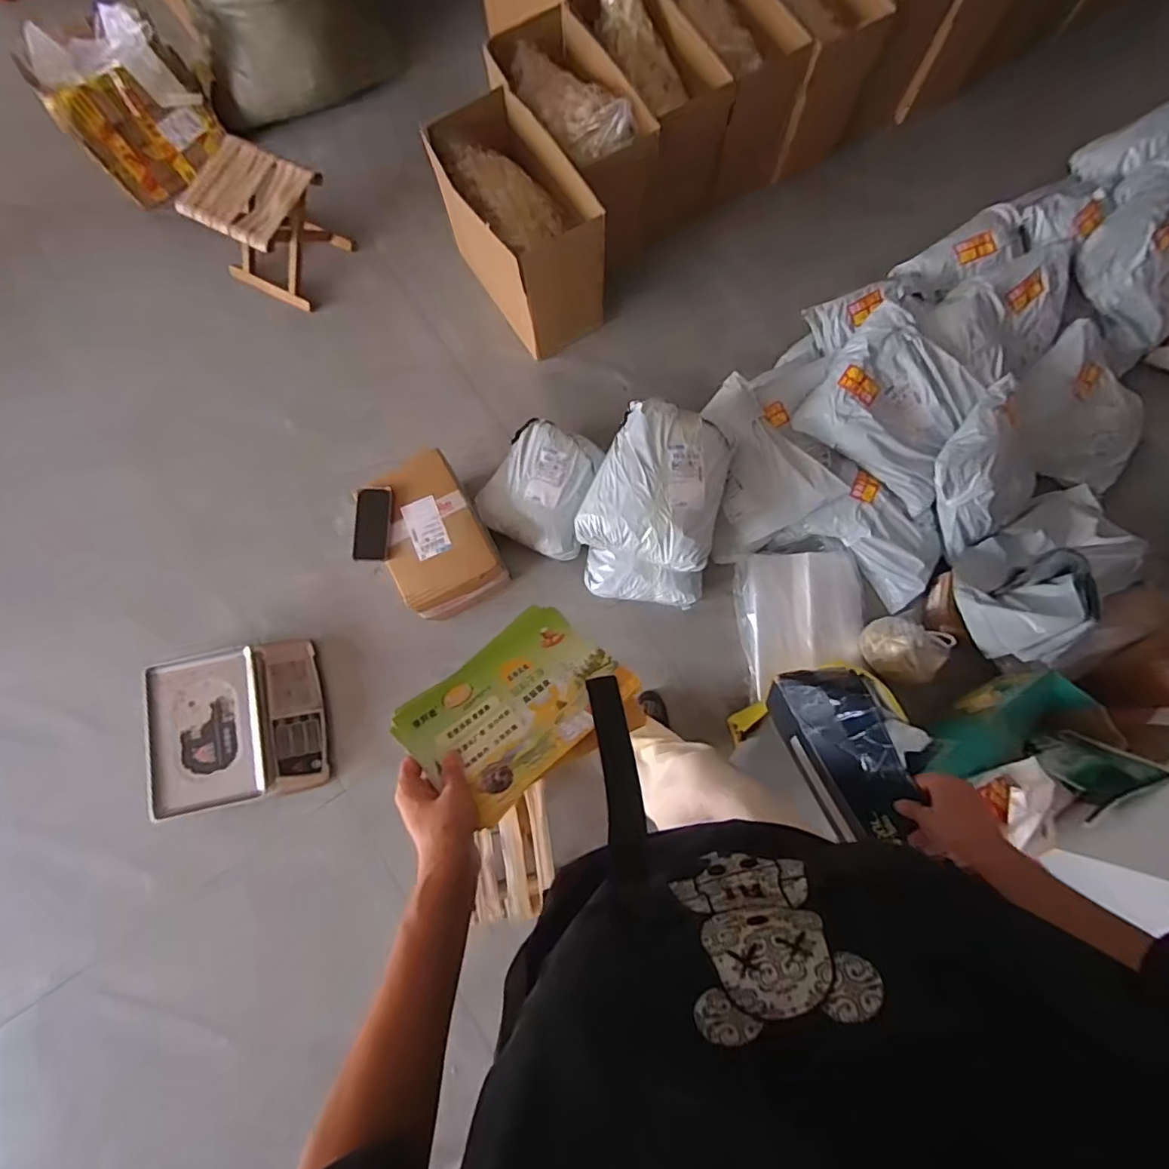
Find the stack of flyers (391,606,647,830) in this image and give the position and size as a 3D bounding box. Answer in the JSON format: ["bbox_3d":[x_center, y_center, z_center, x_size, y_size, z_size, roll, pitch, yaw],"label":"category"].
[{"bbox_3d":[-0.062,0.121,0.574,0.165,0.019,0.210,38,56,26],"label":"stack of flyers"}]

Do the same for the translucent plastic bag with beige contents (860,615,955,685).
[{"bbox_3d":[0.704,0.154,1.282,0.177,0.123,0.133,20,79,5],"label":"translucent plastic bag with beige contents"}]

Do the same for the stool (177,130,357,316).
[{"bbox_3d":[-0.797,-0.897,1.460,0.258,0.249,0.254,26,79,6],"label":"stool"}]

